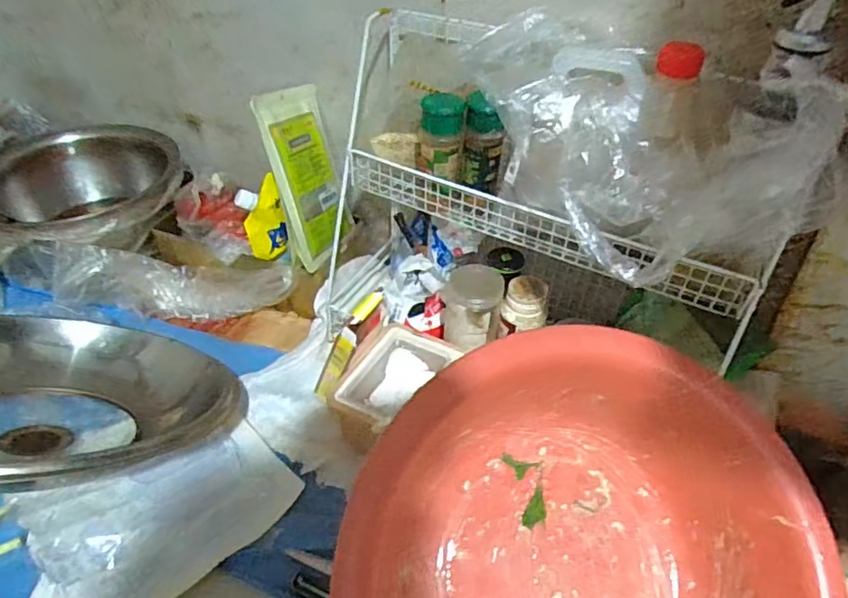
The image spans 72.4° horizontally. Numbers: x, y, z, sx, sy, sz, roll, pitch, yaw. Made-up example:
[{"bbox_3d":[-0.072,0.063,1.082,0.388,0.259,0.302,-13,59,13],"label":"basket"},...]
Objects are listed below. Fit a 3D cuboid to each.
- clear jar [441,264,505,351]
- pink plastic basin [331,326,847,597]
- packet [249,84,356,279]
[{"bbox_3d":[0.048,0.009,0.575,0.058,0.075,0.048,4,43,4],"label":"clear jar"},{"bbox_3d":[0.090,0.164,0.341,0.282,0.105,0.266,-4,71,-13],"label":"pink plastic basin"},{"bbox_3d":[-0.134,-0.145,0.679,0.015,0.189,0.119,-6,22,25],"label":"packet"}]

